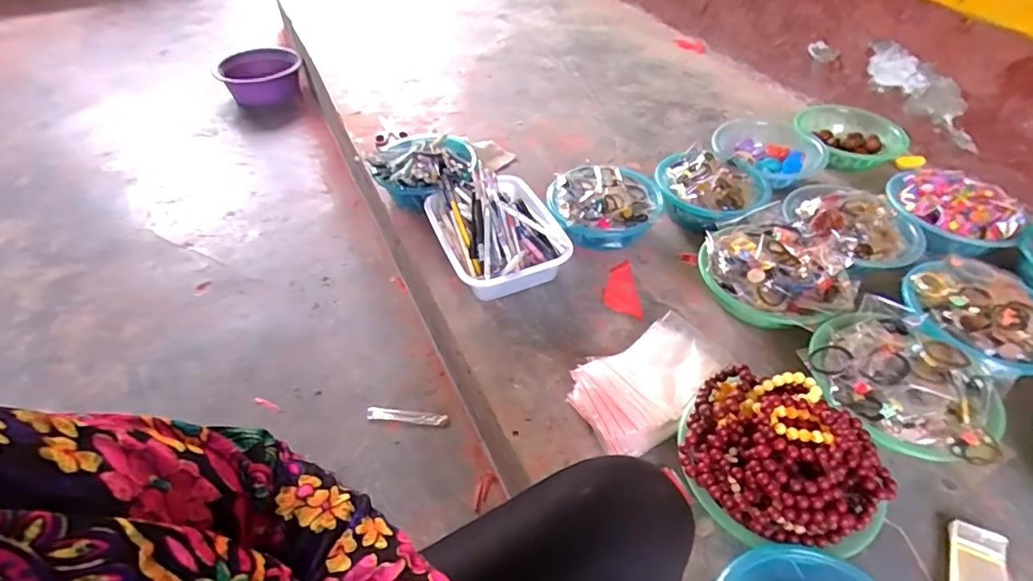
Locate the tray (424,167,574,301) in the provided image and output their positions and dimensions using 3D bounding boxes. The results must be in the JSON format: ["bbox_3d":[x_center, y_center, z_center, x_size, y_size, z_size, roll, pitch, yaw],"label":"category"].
[{"bbox_3d":[-0.040,-0.117,1.002,0.218,0.115,0.295,-15,48,-15],"label":"tray"}]

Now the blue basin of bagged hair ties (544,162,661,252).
[{"bbox_3d":[0.170,-0.164,1.054,0.216,0.102,0.195,4,46,3],"label":"blue basin of bagged hair ties"}]

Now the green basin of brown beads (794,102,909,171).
[{"bbox_3d":[0.777,-0.371,1.262,0.267,0.062,0.225,-19,49,-19],"label":"green basin of brown beads"}]

